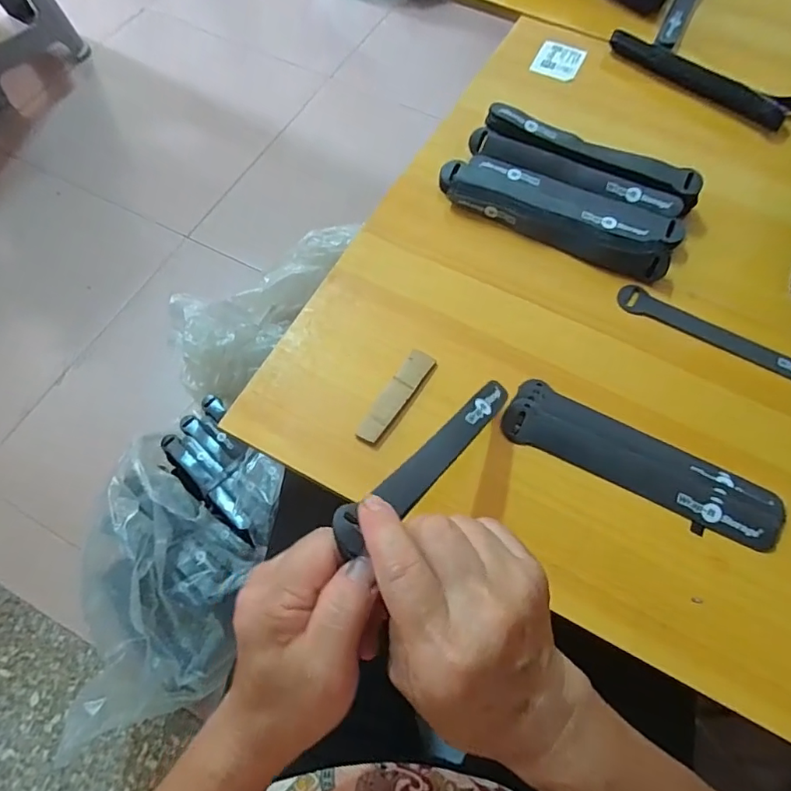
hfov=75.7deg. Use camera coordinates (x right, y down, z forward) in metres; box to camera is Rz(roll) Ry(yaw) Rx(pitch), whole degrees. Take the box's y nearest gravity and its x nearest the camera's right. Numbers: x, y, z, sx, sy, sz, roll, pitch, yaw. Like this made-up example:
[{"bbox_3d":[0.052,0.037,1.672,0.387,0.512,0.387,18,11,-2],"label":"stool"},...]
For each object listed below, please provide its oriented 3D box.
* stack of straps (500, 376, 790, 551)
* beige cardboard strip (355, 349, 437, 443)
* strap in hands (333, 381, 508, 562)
[{"bbox_3d":[0.177,0.049,0.371,0.197,0.007,0.051,27,68,11],"label":"stack of straps"},{"bbox_3d":[0.001,0.000,0.393,0.020,0.005,0.085,30,69,12],"label":"beige cardboard strip"},{"bbox_3d":[0.028,0.031,0.302,0.022,0.011,0.191,37,38,15],"label":"strap in hands"}]

